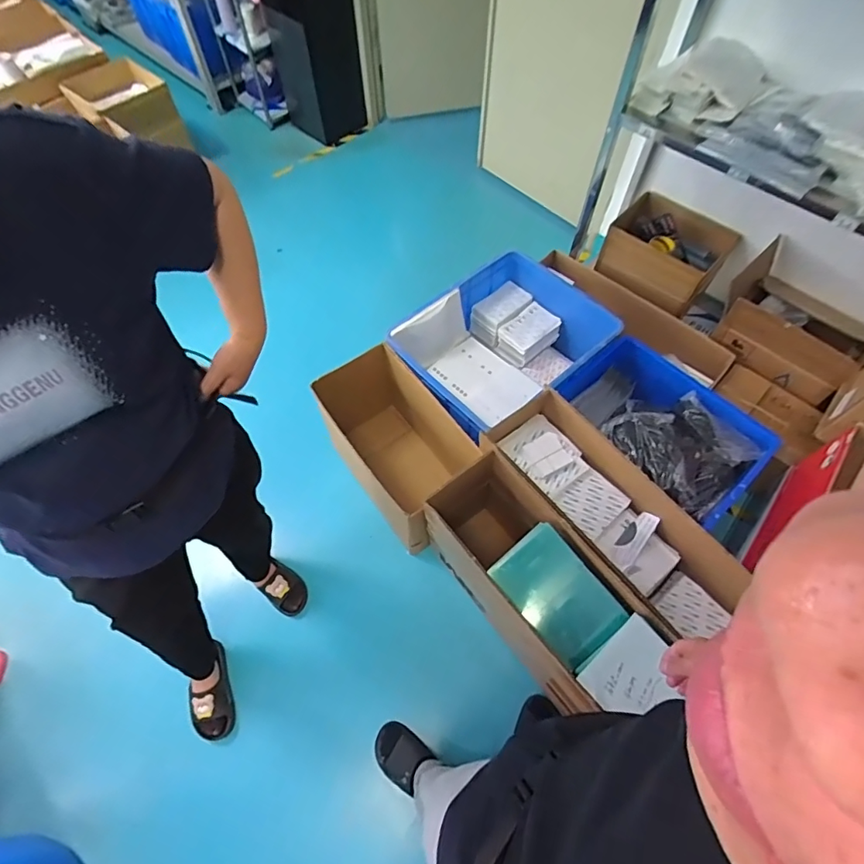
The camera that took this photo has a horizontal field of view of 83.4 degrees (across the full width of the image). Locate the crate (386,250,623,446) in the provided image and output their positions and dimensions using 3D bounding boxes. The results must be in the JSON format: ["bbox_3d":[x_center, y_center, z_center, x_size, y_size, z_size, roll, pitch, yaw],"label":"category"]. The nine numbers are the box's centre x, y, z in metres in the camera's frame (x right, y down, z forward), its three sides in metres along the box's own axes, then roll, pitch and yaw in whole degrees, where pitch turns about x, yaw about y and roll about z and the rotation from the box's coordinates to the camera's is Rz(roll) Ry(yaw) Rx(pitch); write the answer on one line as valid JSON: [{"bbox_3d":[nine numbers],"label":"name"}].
[{"bbox_3d":[0.226,-0.265,1.606,0.667,0.254,0.475,-36,67,-19],"label":"crate"}]

